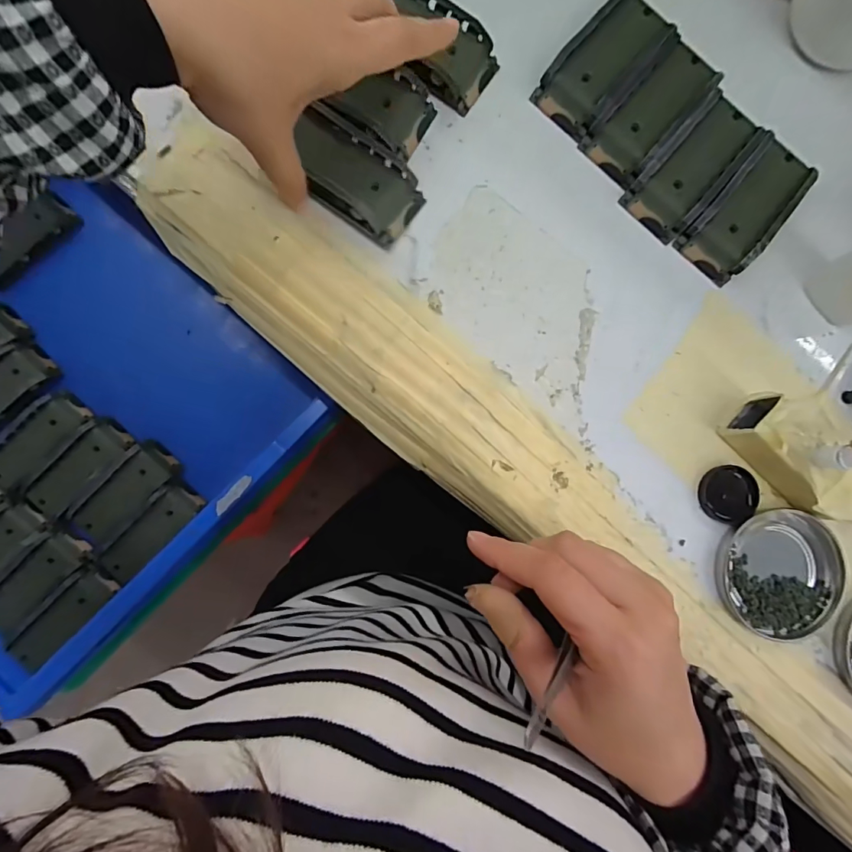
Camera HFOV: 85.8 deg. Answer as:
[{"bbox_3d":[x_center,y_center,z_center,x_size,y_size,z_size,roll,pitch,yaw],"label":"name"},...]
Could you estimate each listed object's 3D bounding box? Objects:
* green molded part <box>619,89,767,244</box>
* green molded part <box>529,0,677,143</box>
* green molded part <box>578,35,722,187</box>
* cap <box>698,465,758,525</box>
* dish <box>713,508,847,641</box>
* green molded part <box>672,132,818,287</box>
[{"bbox_3d":[0.172,-0.166,0.291,0.042,0.017,0.092,41,84,-1],"label":"green molded part"},{"bbox_3d":[0.115,-0.234,0.292,0.044,0.018,0.095,41,84,-1],"label":"green molded part"},{"bbox_3d":[0.146,-0.203,0.292,0.041,0.019,0.093,42,84,-1],"label":"green molded part"},{"bbox_3d":[0.190,0.043,0.288,0.034,0.005,0.035,0,87,-5],"label":"cap"},{"bbox_3d":[0.222,0.093,0.287,0.076,0.007,0.076,0,87,-5],"label":"dish"},{"bbox_3d":[0.207,-0.140,0.293,0.042,0.017,0.094,40,84,-2],"label":"green molded part"}]

